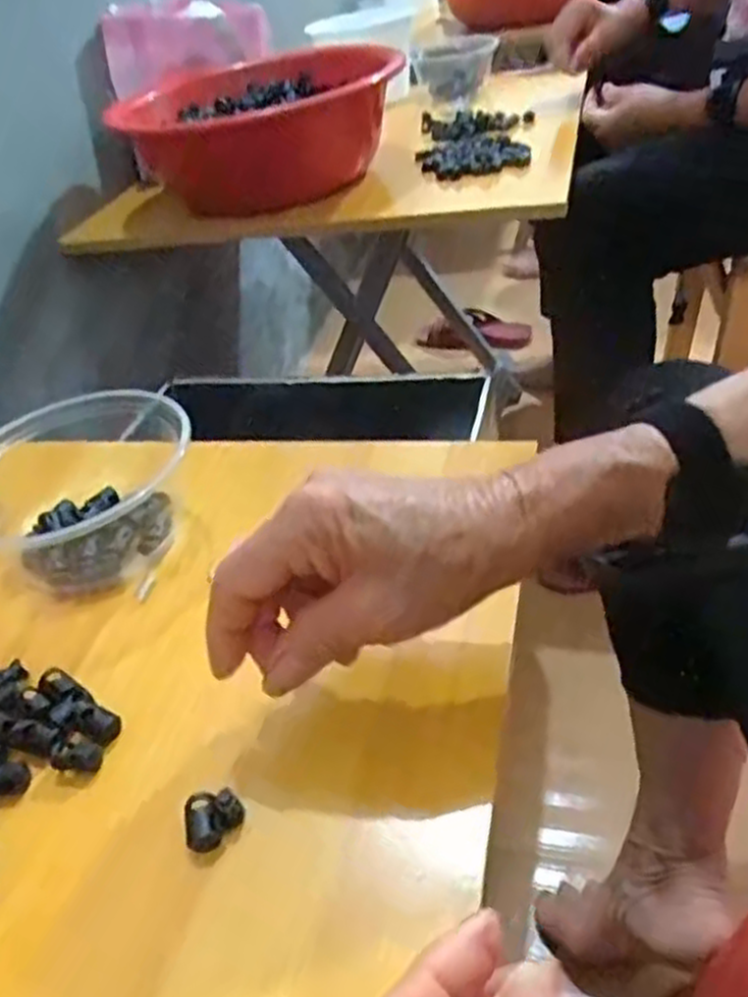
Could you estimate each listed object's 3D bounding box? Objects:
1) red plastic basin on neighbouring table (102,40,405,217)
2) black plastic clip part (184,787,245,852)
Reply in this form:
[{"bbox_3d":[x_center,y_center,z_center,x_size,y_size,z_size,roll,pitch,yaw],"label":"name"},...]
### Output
[{"bbox_3d":[-0.136,-0.450,0.951,0.323,0.108,0.286,5,41,21],"label":"red plastic basin on neighbouring table"},{"bbox_3d":[-0.063,0.123,0.303,0.023,0.012,0.021,-13,40,-6],"label":"black plastic clip part"}]

